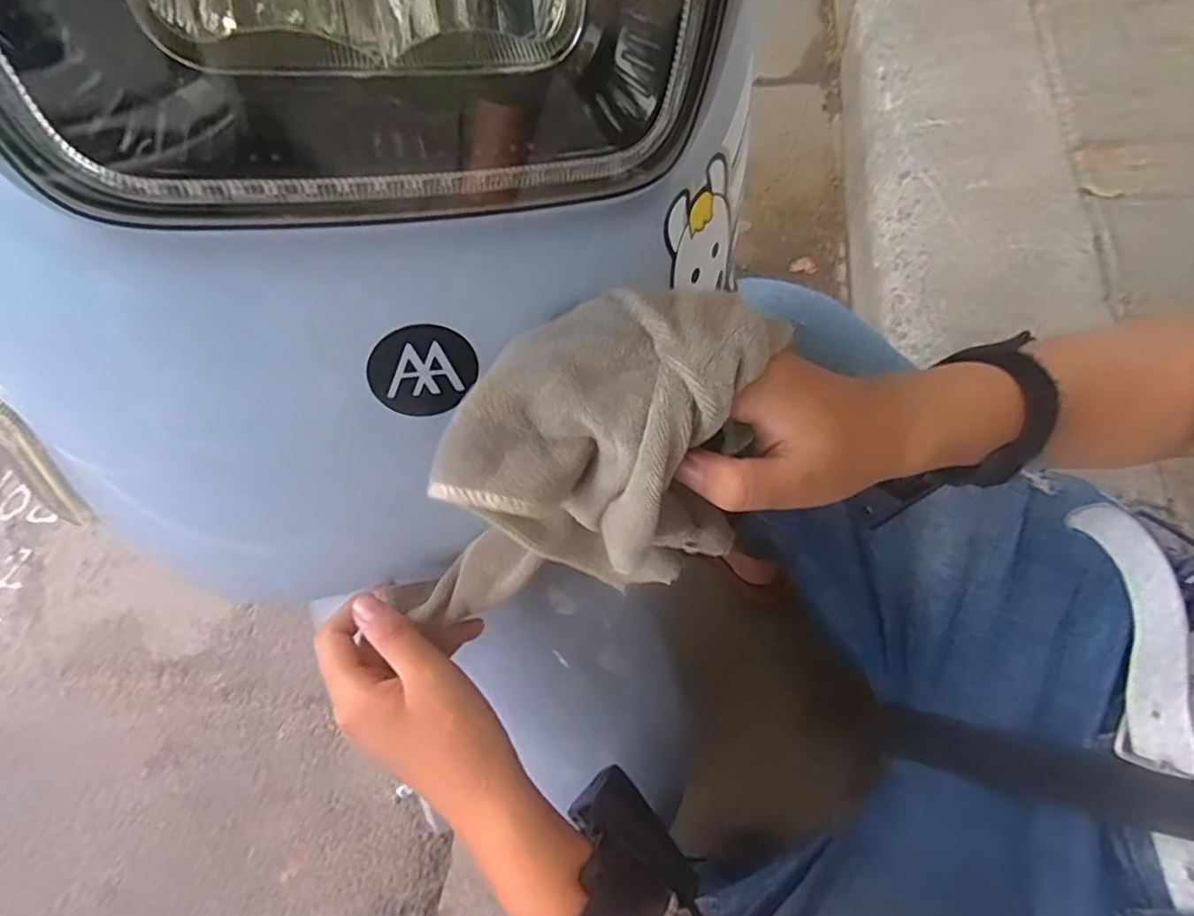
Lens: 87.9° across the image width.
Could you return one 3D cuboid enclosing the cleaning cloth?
[{"bbox_3d":[-0.027,0.020,0.249,0.077,0.219,0.090,7,49,-44],"label":"cleaning cloth"}]

